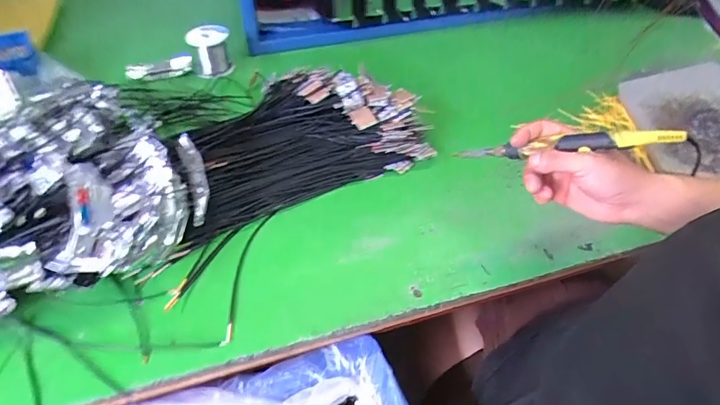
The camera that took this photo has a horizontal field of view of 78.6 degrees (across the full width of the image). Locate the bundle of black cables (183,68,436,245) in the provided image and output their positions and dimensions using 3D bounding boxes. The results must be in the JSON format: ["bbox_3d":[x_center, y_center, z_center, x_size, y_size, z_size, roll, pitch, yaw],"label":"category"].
[{"bbox_3d":[-0.084,-0.102,0.569,0.318,0.052,0.228,-20,51,-17],"label":"bundle of black cables"}]

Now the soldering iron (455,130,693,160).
[{"bbox_3d":[0.183,-0.054,0.423,0.208,0.018,0.014,-1,38,44],"label":"soldering iron"}]

